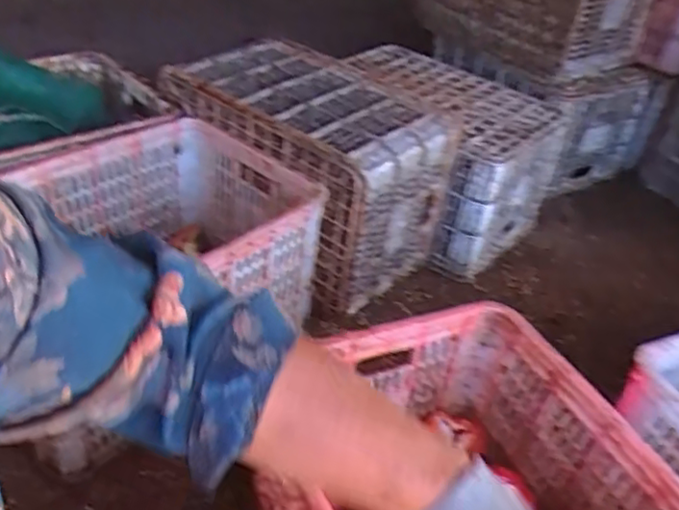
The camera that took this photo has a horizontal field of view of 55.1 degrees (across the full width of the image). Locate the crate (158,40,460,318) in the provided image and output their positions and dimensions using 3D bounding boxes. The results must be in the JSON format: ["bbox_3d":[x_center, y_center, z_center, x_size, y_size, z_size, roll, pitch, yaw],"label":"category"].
[{"bbox_3d":[-0.062,-0.174,1.260,0.457,0.316,0.297,32,43,29],"label":"crate"}]

